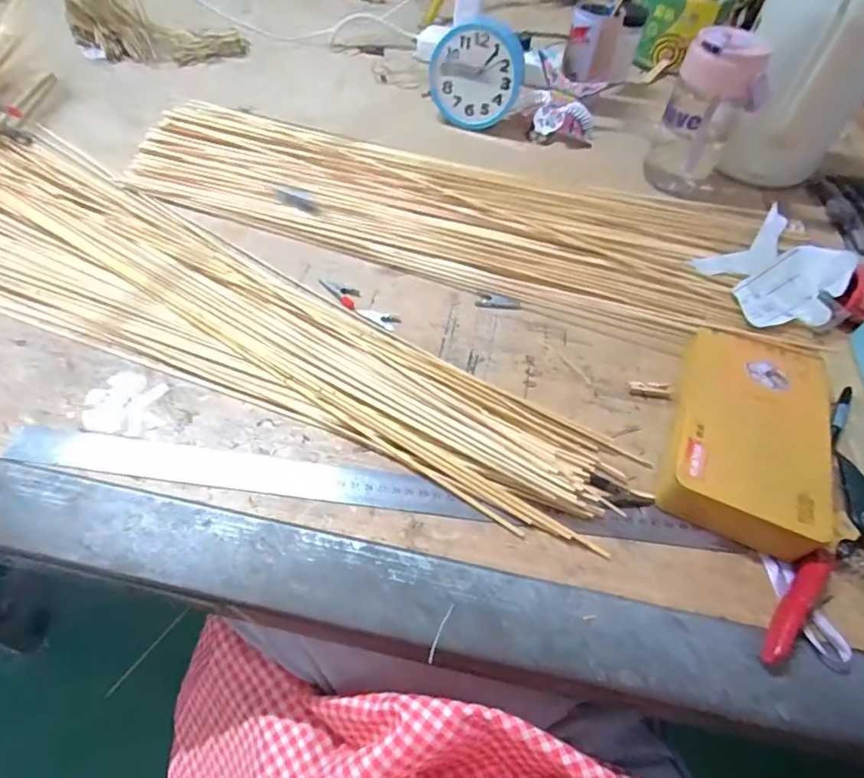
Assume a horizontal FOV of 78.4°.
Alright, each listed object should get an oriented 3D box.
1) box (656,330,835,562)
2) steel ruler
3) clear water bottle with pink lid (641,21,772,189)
[{"bbox_3d":[0.248,0.031,0.416,0.111,0.039,0.180,23,55,12],"label":"box"},{"bbox_3d":[-0.045,0.071,0.386,0.507,0.006,0.033,7,51,0],"label":"steel ruler"},{"bbox_3d":[0.317,-0.312,0.612,0.079,0.166,0.084,-32,62,-25],"label":"clear water bottle with pink lid"}]

